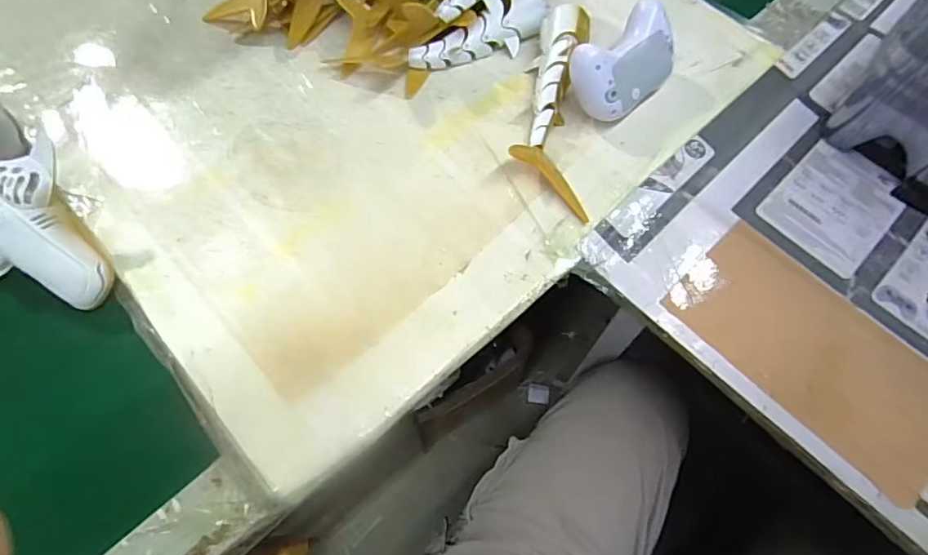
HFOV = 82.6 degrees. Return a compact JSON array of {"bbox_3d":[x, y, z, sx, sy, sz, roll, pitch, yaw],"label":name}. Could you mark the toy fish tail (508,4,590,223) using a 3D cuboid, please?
[{"bbox_3d":[0.078,-0.150,0.467,0.068,0.041,0.206,5,65,2],"label":"toy fish tail"}]

